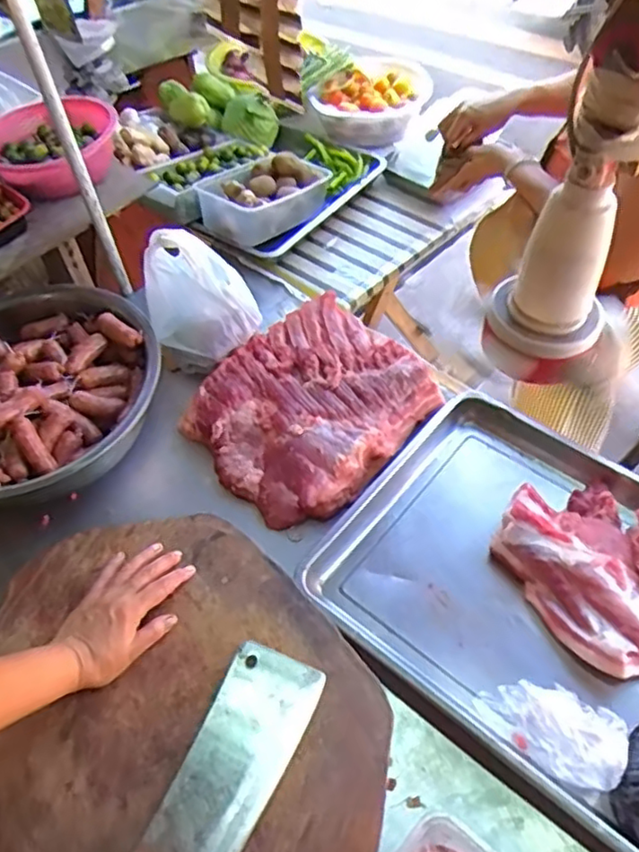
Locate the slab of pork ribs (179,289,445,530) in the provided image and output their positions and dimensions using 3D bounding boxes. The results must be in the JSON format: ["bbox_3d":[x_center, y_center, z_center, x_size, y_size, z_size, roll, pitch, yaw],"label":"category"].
[{"bbox_3d":[-0.017,-0.034,0.940,0.301,0.051,0.332,34,64,26],"label":"slab of pork ribs"}]

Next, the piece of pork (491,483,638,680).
[{"bbox_3d":[0.291,0.177,0.742,0.101,0.044,0.234,-28,56,-14],"label":"piece of pork"}]

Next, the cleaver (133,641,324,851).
[{"bbox_3d":[-0.100,0.344,0.564,0.089,0.035,0.309,18,57,18],"label":"cleaver"}]

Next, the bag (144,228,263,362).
[{"bbox_3d":[-0.179,-0.192,0.938,0.159,0.195,0.104,-9,53,-1],"label":"bag"}]

